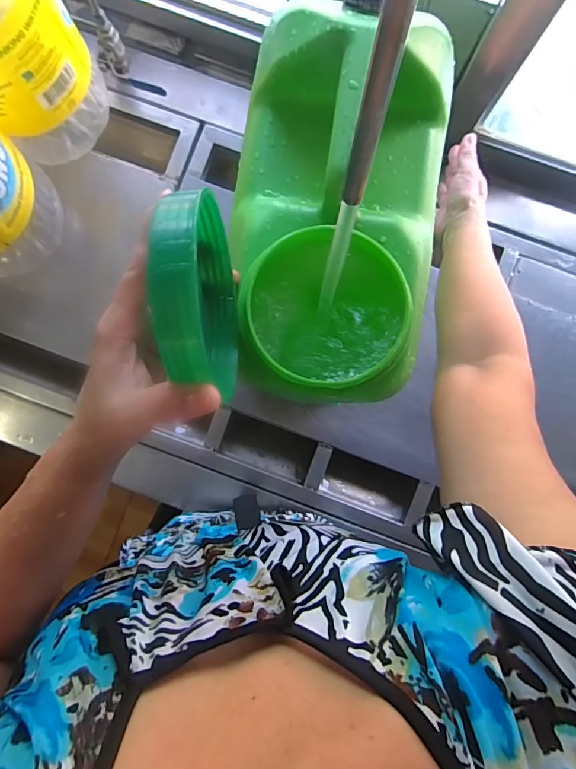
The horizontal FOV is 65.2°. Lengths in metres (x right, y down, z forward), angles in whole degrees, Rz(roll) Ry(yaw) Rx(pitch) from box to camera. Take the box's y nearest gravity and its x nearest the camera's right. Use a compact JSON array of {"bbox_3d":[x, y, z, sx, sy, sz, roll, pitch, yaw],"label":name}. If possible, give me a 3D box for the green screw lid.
[{"bbox_3d":[-0.050,-0.058,0.268,0.029,0.126,0.122,-1,89,-2],"label":"green screw lid"}]

